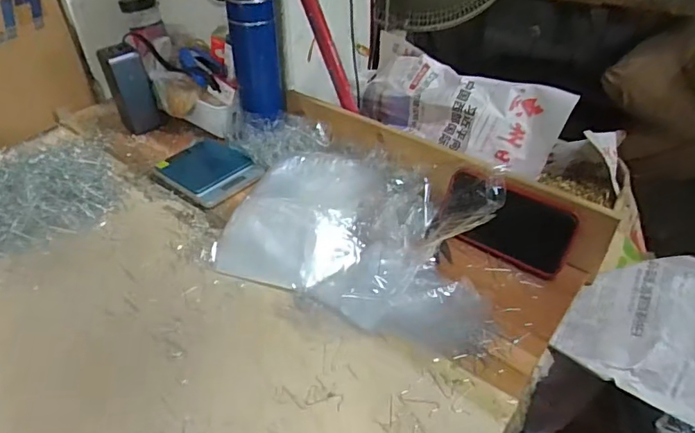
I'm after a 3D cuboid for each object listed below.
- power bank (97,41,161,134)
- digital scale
[{"bbox_3d":[-0.335,-0.194,0.778,0.057,0.129,0.039,-26,47,-28],"label":"power bank"},{"bbox_3d":[-0.192,-0.066,0.721,0.128,0.021,0.120,27,46,27],"label":"digital scale"}]

